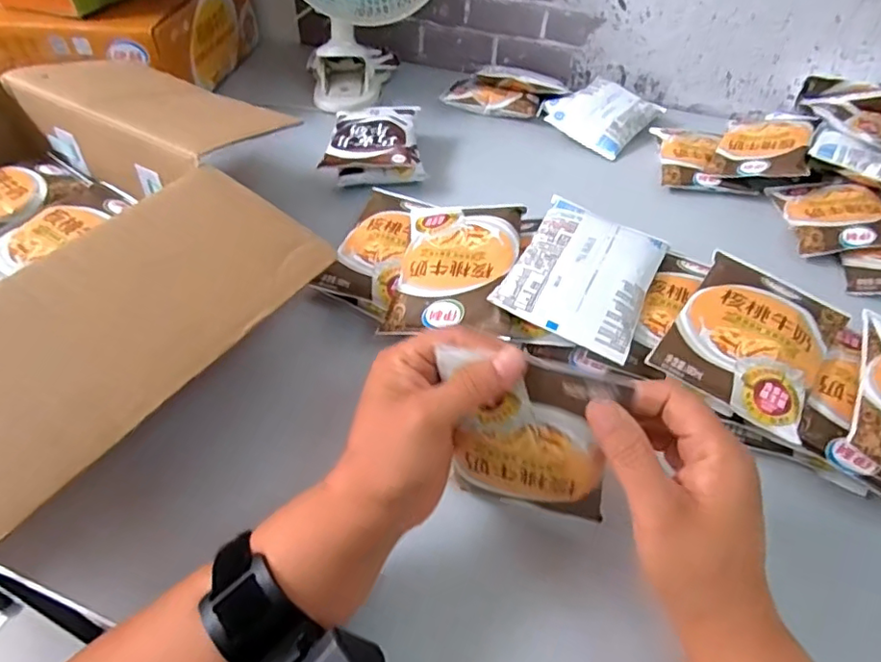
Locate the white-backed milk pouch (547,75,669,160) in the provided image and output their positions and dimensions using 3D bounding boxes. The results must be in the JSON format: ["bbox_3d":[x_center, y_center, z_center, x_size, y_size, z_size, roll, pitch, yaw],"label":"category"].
[{"bbox_3d":[0.199,-0.278,0.730,0.119,0.032,0.121,32,53,25],"label":"white-backed milk pouch"}]

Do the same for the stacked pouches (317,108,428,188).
[{"bbox_3d":[-0.075,-0.210,0.649,0.109,0.037,0.114,-2,47,-4],"label":"stacked pouches"}]

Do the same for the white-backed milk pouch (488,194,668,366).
[{"bbox_3d":[0.107,-0.043,0.426,0.095,0.026,0.117,22,50,18],"label":"white-backed milk pouch"}]

